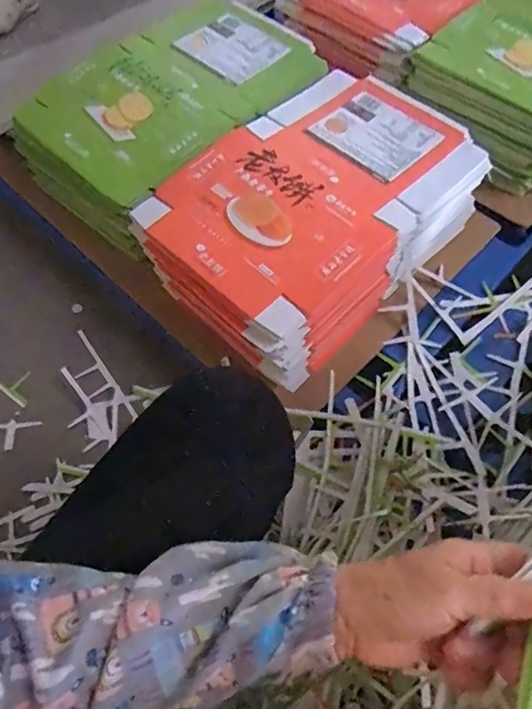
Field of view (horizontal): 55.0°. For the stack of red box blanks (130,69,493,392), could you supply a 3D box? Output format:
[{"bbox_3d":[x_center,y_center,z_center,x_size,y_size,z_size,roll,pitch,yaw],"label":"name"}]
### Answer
[{"bbox_3d":[0.072,-0.205,0.774,0.454,0.165,0.293,-41,69,-19],"label":"stack of red box blanks"}]

